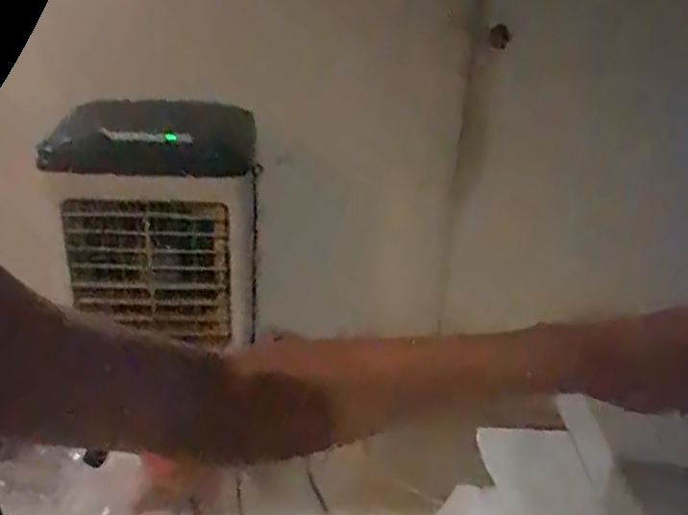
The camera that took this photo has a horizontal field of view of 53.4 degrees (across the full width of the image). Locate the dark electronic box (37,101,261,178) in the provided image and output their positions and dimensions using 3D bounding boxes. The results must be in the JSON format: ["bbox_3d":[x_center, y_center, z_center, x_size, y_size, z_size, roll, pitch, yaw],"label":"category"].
[{"bbox_3d":[-0.359,-0.215,1.243,0.367,0.127,0.054,3,26,3],"label":"dark electronic box"}]

